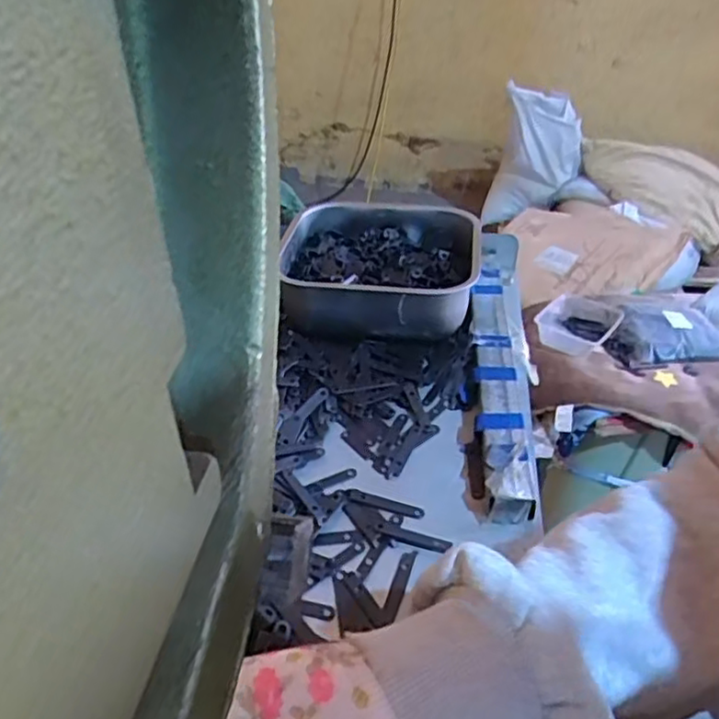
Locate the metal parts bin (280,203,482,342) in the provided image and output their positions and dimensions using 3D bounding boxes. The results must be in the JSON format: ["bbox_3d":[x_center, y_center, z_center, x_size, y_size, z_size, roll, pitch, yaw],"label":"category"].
[{"bbox_3d":[0.018,-0.087,0.643,0.171,0.063,0.183,4,36,7],"label":"metal parts bin"}]

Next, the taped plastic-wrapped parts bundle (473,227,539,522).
[{"bbox_3d":[0.117,-0.010,0.568,0.041,0.030,0.350,4,36,6],"label":"taped plastic-wrapped parts bundle"}]

